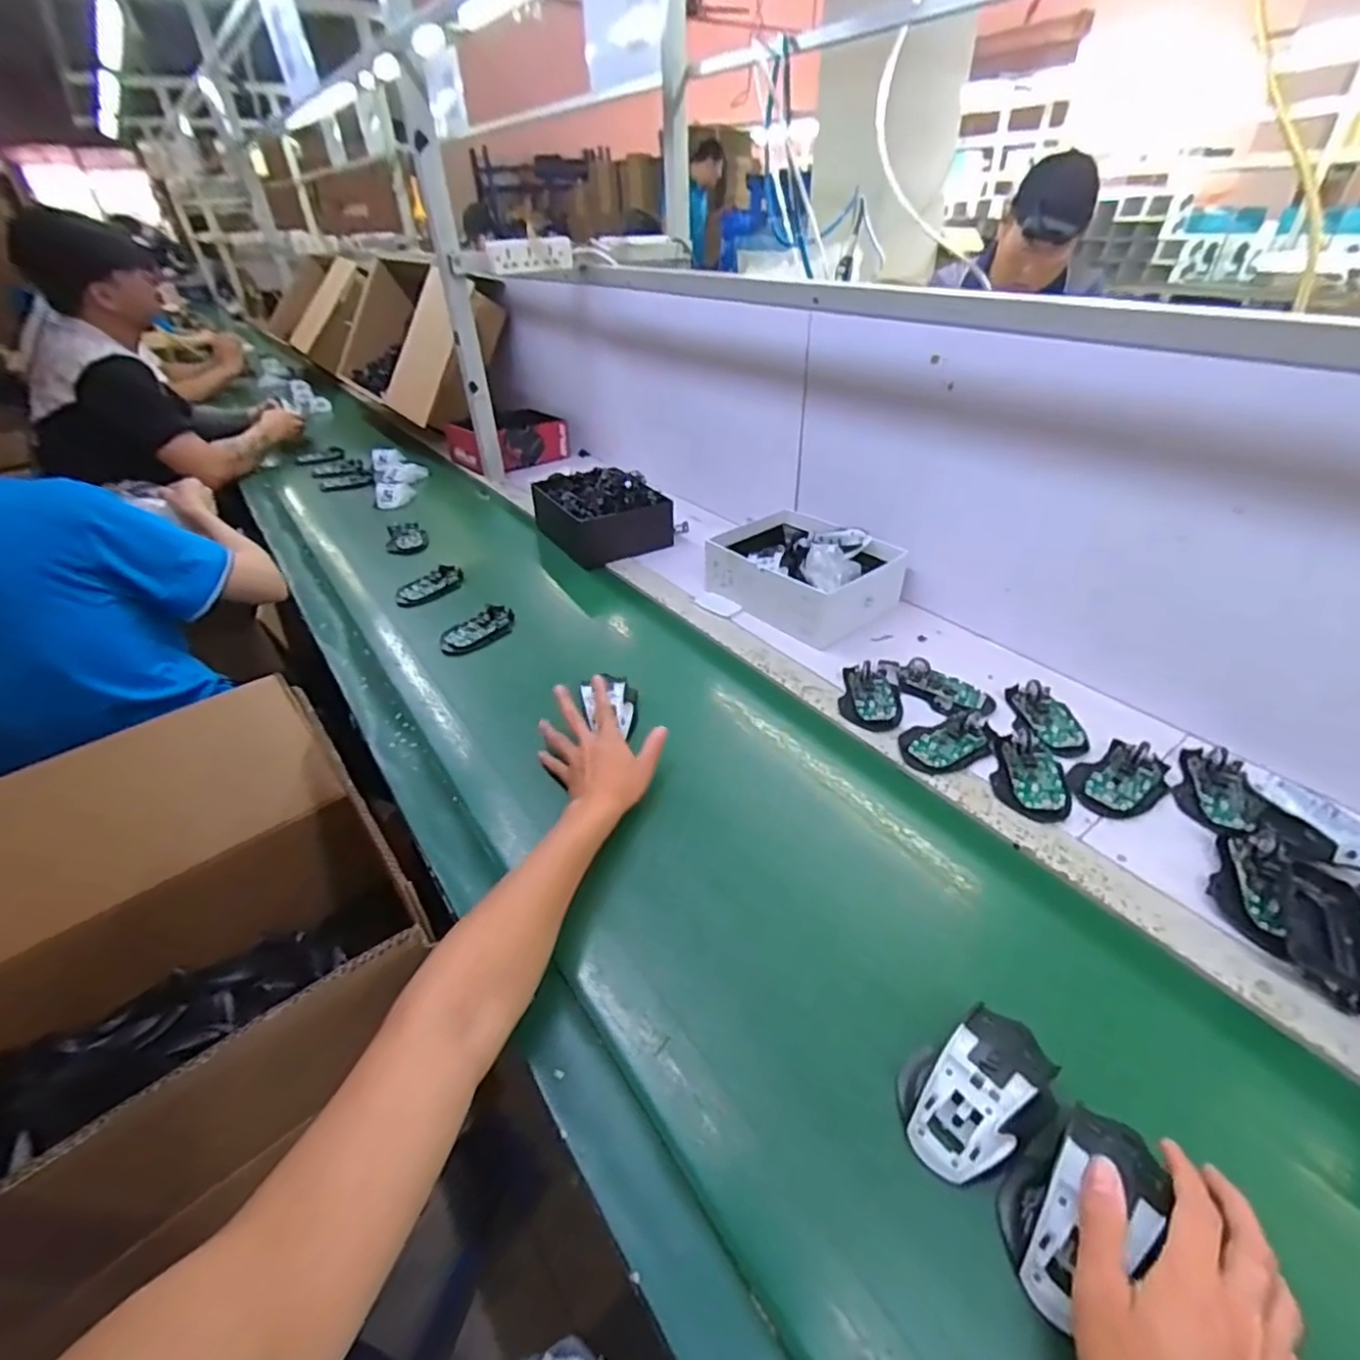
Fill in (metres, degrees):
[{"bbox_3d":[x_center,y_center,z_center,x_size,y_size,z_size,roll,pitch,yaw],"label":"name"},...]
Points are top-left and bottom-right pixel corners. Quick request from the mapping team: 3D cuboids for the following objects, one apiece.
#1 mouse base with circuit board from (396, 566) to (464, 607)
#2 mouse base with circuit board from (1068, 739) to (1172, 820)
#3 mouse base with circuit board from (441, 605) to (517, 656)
[{"bbox_3d":[-0.403,-0.154,1.014,0.056,0.017,0.116,18,40,26],"label":"mouse base with circuit board"},{"bbox_3d":[0.454,0.100,0.642,0.103,0.023,0.069,-17,38,-20],"label":"mouse base with circuit board"},{"bbox_3d":[-0.291,-0.072,0.905,0.068,0.018,0.123,25,43,33],"label":"mouse base with circuit board"}]

